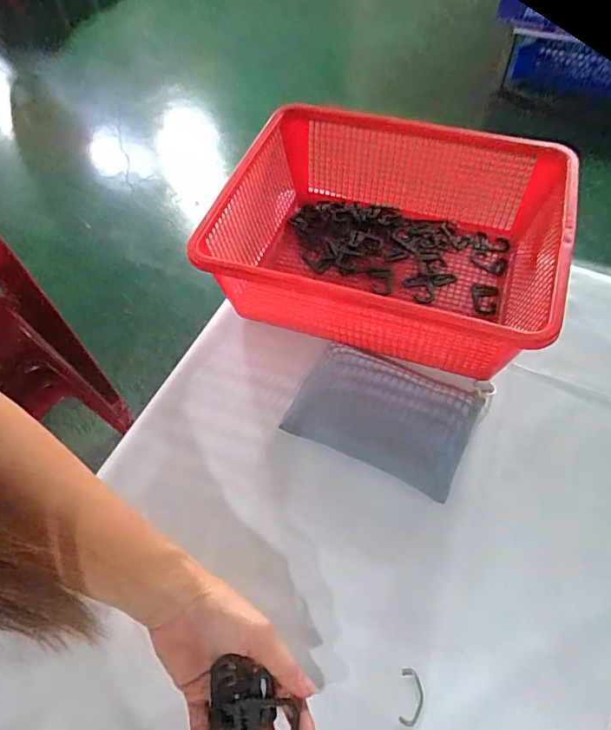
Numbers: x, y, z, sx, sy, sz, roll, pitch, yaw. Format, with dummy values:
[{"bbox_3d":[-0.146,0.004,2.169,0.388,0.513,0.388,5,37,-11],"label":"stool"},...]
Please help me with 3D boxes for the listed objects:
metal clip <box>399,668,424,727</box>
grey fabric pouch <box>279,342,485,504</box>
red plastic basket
[{"bbox_3d":[0.079,0.248,0.363,0.017,0.004,0.036,6,58,8],"label":"metal clip"},{"bbox_3d":[0.077,0.043,0.475,0.161,0.030,0.117,23,62,17],"label":"grey fabric pouch"},{"bbox_3d":[0.091,-0.136,0.541,0.346,0.120,0.273,16,60,14],"label":"red plastic basket"}]

